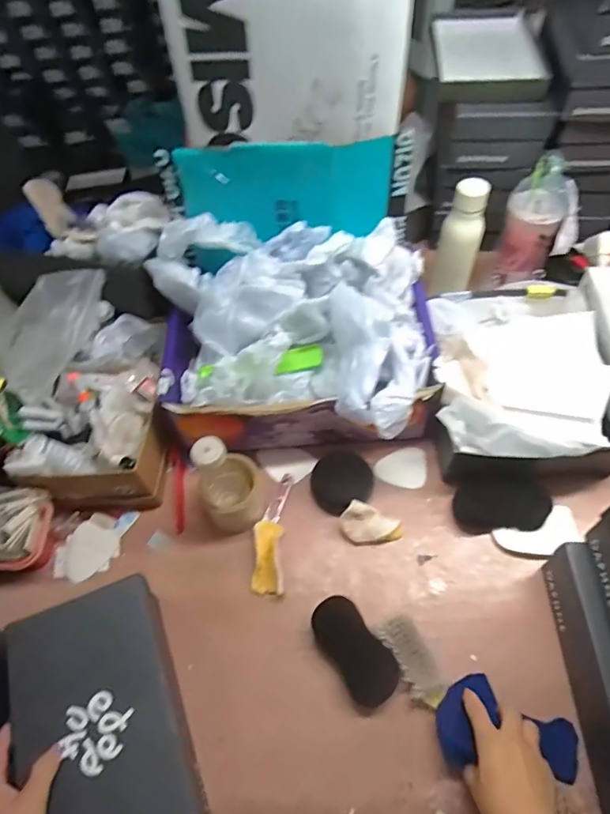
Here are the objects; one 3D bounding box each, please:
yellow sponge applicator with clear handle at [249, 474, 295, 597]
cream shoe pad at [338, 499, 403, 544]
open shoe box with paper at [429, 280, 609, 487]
[{"bbox_3d":[-0.047,0.178,0.708,0.044,0.029,0.178,2,57,6],"label":"yellow sponge applicator with clear handle"},{"bbox_3d":[0.094,0.173,0.696,0.083,0.038,0.051,18,59,15],"label":"cream shoe pad"},{"bbox_3d":[0.334,-0.048,0.779,0.269,0.119,0.322,2,56,5],"label":"open shoe box with paper"}]

